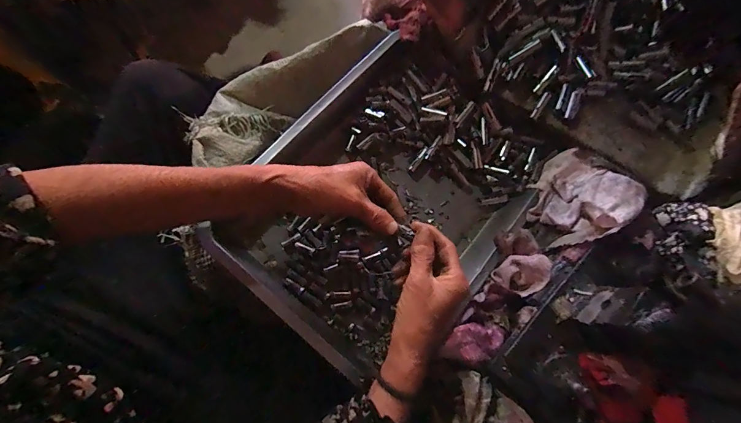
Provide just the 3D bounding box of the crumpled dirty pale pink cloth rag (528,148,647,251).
[{"bbox_3d":[0.236,-0.016,0.390,0.107,0.061,0.094,-42,81,-11],"label":"crumpled dirty pale pink cloth rag"}]

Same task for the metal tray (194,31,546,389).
[{"bbox_3d":[0.028,-0.020,0.417,0.270,0.065,0.366,40,78,8],"label":"metal tray"}]

